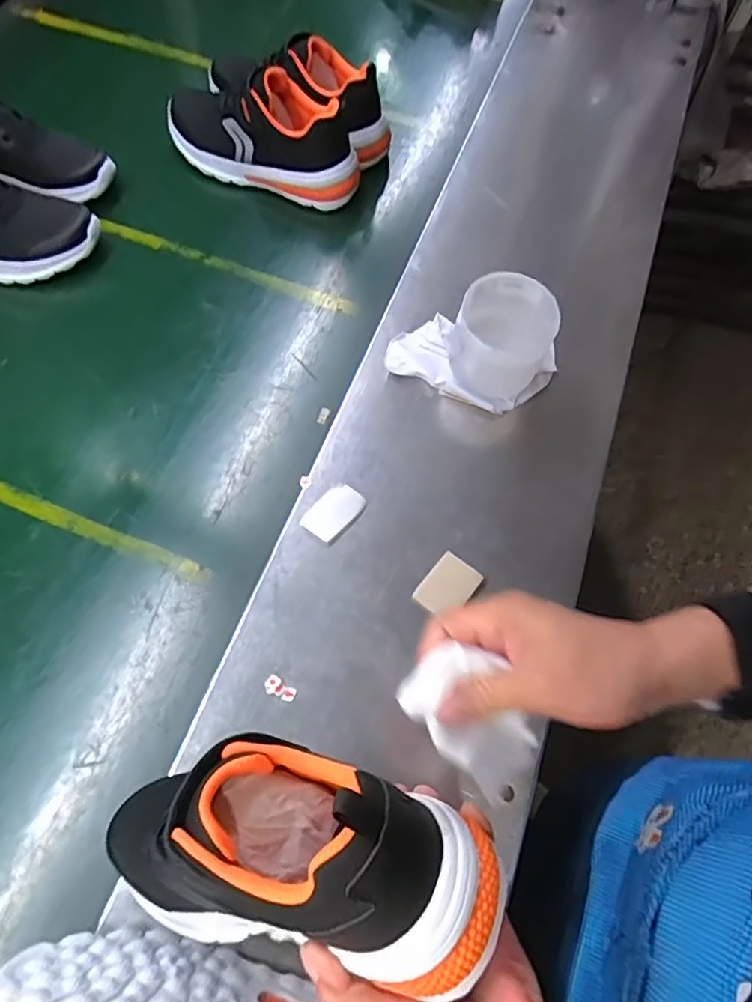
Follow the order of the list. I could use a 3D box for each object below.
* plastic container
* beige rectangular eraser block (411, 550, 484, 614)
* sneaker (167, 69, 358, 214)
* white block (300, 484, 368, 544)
[{"bbox_3d":[0.122,-0.155,0.593,0.088,0.098,0.095,1,66,-1],"label":"plastic container"},{"bbox_3d":[0.064,0.075,0.528,0.039,0.008,0.054,37,70,14],"label":"beige rectangular eraser block"},{"bbox_3d":[-0.154,-0.464,0.746,0.275,0.129,0.099,28,68,11],"label":"sneaker"},{"bbox_3d":[-0.038,0.010,0.552,0.037,0.009,0.058,34,69,13],"label":"white block"}]

